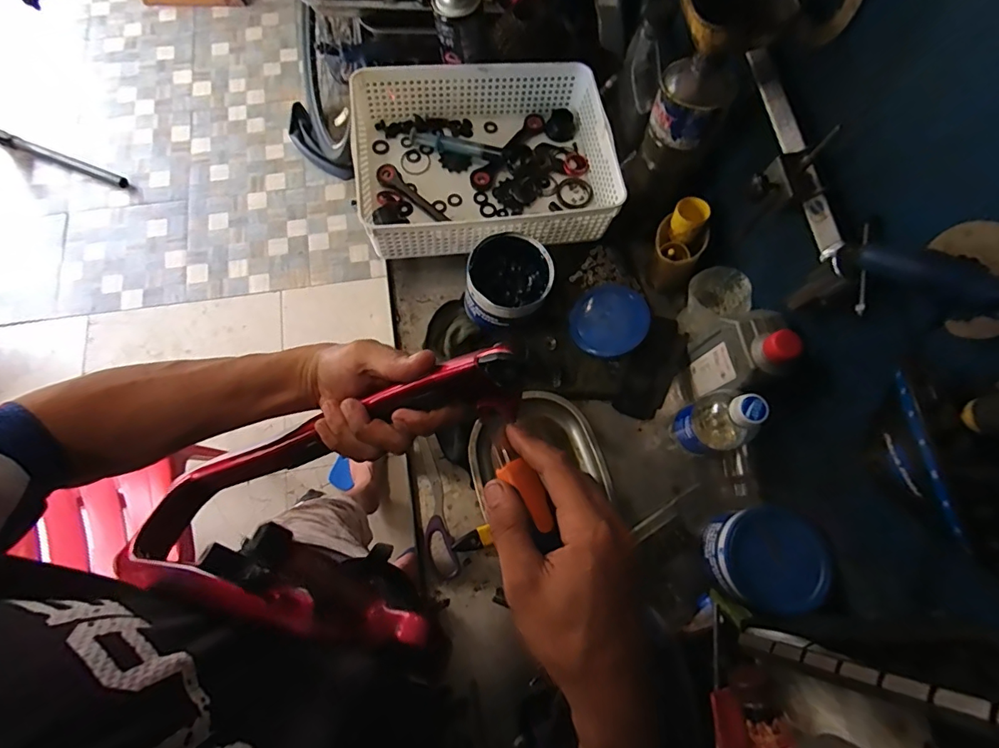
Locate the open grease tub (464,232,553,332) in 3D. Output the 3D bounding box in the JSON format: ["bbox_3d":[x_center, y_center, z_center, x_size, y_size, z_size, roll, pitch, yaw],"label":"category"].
[{"bbox_3d":[0.008,-0.109,0.606,0.106,0.088,0.109,-10,74,-5],"label":"open grease tub"}]

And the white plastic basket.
[{"bbox_3d":[-0.017,-0.286,0.647,0.324,0.086,0.253,-6,73,-4],"label":"white plastic basket"}]

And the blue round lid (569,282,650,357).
[{"bbox_3d":[0.144,-0.070,0.627,0.097,0.024,0.101,-5,80,30],"label":"blue round lid"}]

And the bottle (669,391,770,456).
[{"bbox_3d":[0.244,0.056,0.537,0.061,0.169,0.059,1,73,-2],"label":"bottle"}]

